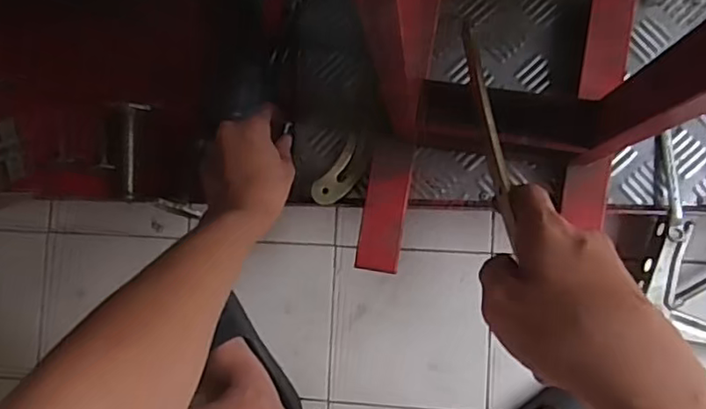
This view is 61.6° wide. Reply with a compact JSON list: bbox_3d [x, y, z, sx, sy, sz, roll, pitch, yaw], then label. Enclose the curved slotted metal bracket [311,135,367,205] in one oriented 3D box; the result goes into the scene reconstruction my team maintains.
[{"bbox_3d":[-0.010,-0.030,0.585,0.033,0.011,0.073,35,90,7],"label":"curved slotted metal bracket"}]

